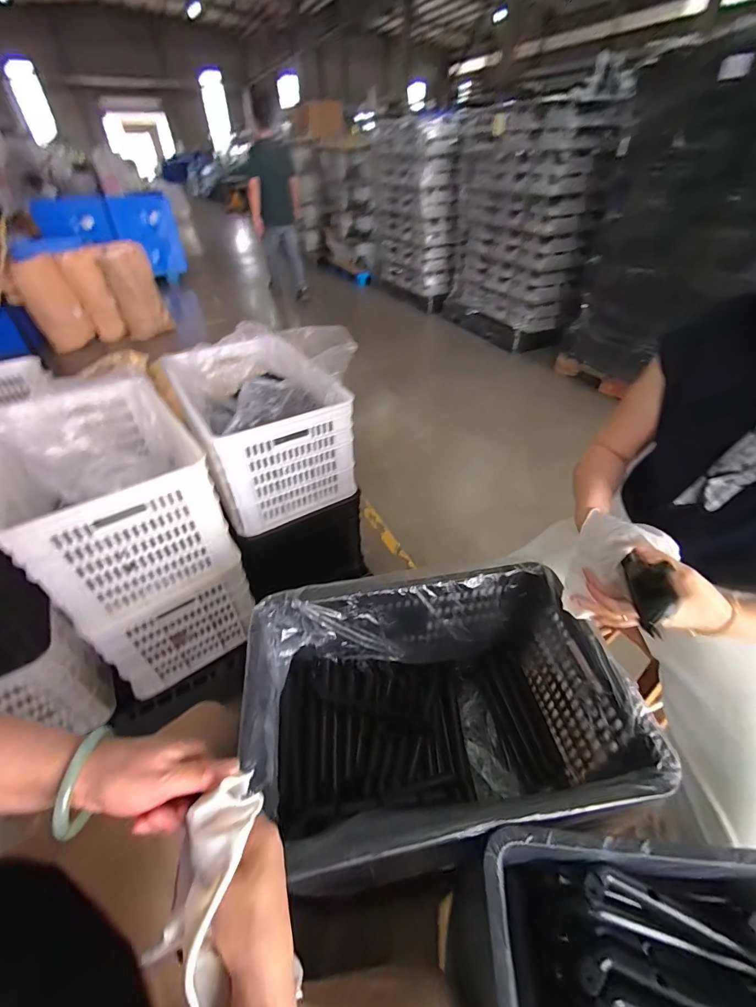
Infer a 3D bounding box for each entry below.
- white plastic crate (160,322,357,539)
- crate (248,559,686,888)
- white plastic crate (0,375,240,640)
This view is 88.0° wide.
[{"bbox_3d":[-0.335,-0.248,1.134,0.374,0.336,0.526,-22,47,-21],"label":"white plastic crate"},{"bbox_3d":[0.084,0.363,0.678,0.532,0.315,0.372,-7,43,-7],"label":"crate"},{"bbox_3d":[-0.631,-0.039,0.947,0.362,0.295,0.536,-27,49,-25],"label":"white plastic crate"}]

